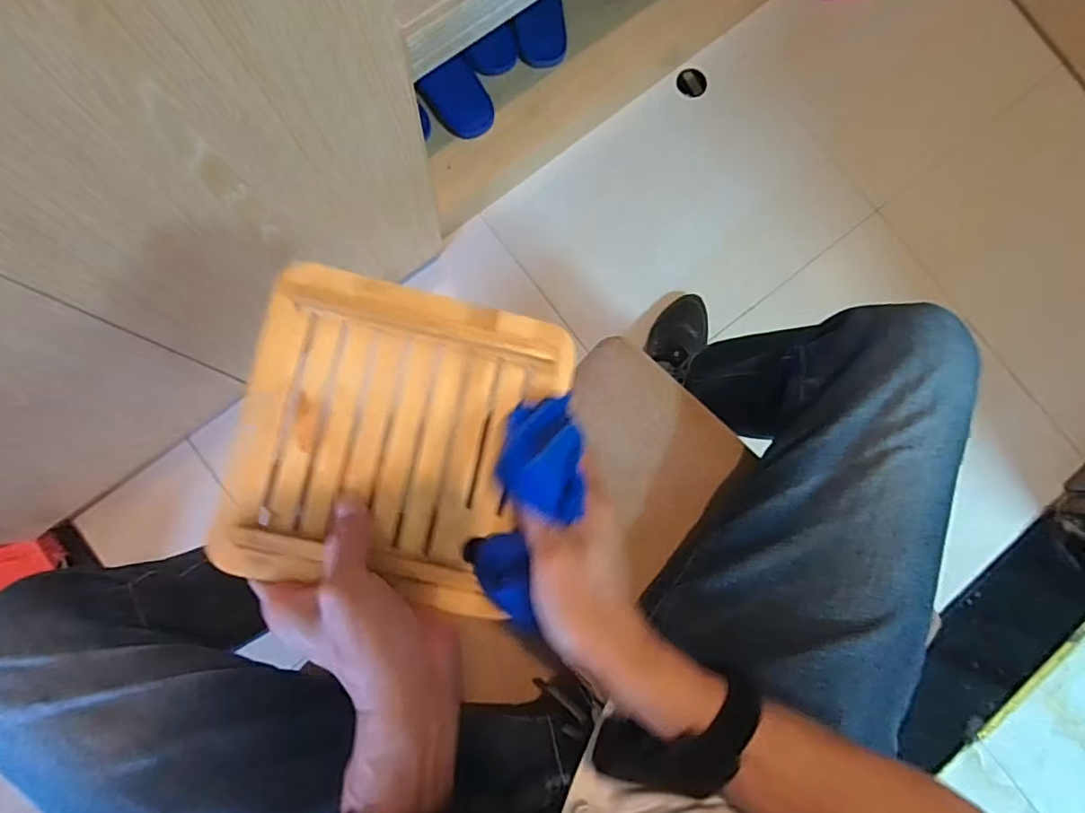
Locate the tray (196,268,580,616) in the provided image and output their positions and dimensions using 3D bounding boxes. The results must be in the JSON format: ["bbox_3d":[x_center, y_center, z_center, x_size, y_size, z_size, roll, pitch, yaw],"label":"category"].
[{"bbox_3d":[-0.088,0.019,0.349,0.176,0.018,0.183,14,81,-3],"label":"tray"}]

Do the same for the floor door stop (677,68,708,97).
[{"bbox_3d":[0.282,-0.609,1.083,0.058,0.004,0.052,36,81,0],"label":"floor door stop"}]

